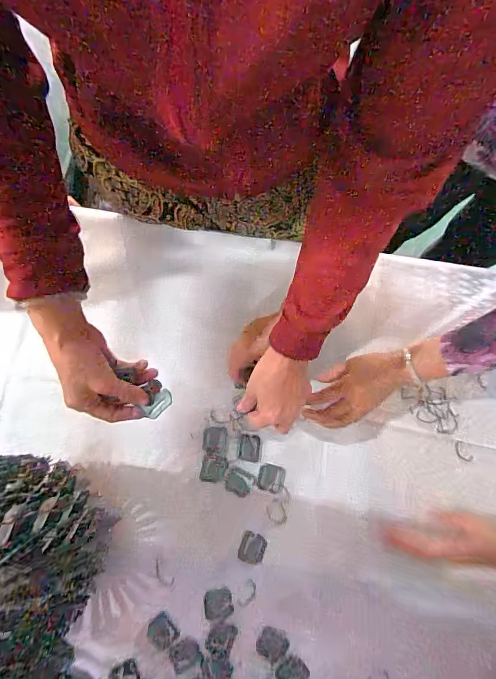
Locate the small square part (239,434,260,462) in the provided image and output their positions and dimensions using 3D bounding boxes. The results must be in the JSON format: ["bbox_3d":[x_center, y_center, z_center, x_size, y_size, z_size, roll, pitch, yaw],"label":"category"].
[{"bbox_3d":[0.003,0.163,0.576,0.031,0.004,0.039,5,75,1],"label":"small square part"}]

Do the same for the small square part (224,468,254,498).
[{"bbox_3d":[-0.013,0.212,0.564,0.038,0.005,0.033,23,76,5],"label":"small square part"}]

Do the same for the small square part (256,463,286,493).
[{"bbox_3d":[0.035,0.207,0.568,0.038,0.004,0.038,14,75,3],"label":"small square part"}]

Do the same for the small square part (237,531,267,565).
[{"bbox_3d":[0.006,0.296,0.541,0.035,0.004,0.039,21,76,5],"label":"small square part"}]

